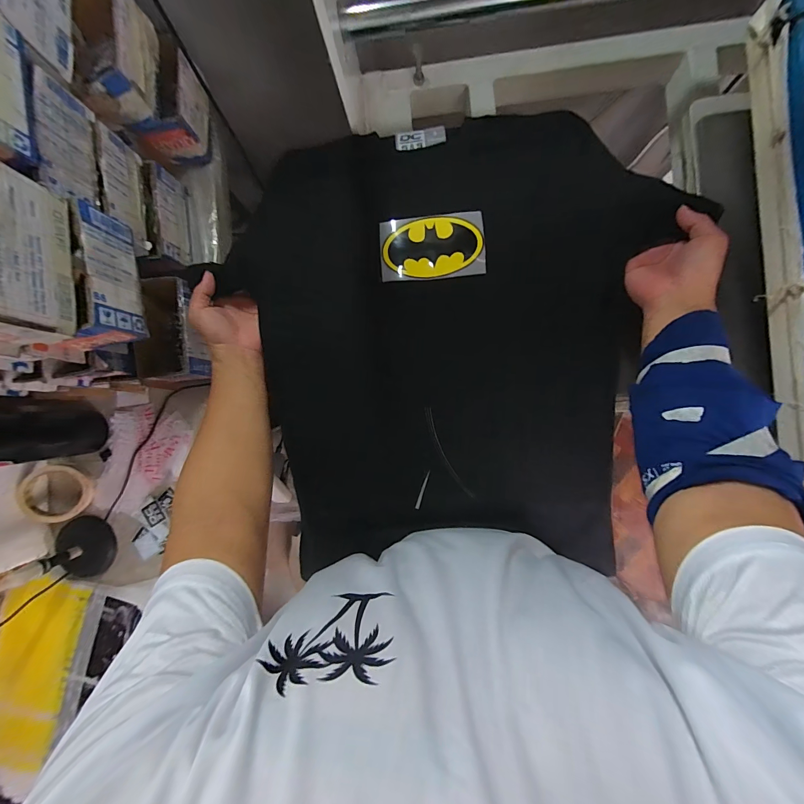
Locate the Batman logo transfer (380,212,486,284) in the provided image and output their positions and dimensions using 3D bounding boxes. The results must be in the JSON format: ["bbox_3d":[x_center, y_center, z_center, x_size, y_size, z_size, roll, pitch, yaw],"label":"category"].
[{"bbox_3d":[0.039,-0.204,0.457,0.133,0.005,0.079,-3,91,6],"label":"Batman logo transfer"}]

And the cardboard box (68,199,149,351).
[{"bbox_3d":[-0.379,-0.150,0.422,0.082,0.070,0.153,-5,89,4],"label":"cardboard box"}]

